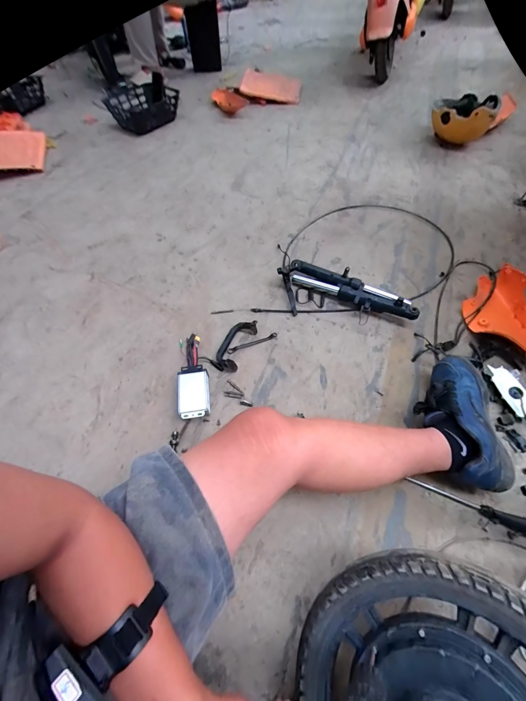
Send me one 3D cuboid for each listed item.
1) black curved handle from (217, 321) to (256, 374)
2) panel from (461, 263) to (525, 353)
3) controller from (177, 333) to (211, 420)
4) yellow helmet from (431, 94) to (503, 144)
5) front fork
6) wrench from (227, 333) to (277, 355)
[{"bbox_3d":[-0.072,-0.019,0.775,0.064,0.037,0.151,19,60,14],"label":"black curved handle"},{"bbox_3d":[0.638,-0.099,0.763,0.160,0.103,0.302,-8,57,-2],"label":"panel"},{"bbox_3d":[-0.169,0.055,0.716,0.067,0.032,0.227,-8,57,-2],"label":"controller"},{"bbox_3d":[0.874,-1.020,1.287,0.256,0.129,0.235,24,62,17],"label":"yellow helmet"},{"bbox_3d":[0.251,-0.174,0.854,0.379,0.056,0.086,28,63,19],"label":"front fork"},{"bbox_3d":[-0.028,-0.020,0.789,0.139,0.008,0.016,-22,59,-11],"label":"wrench"}]

